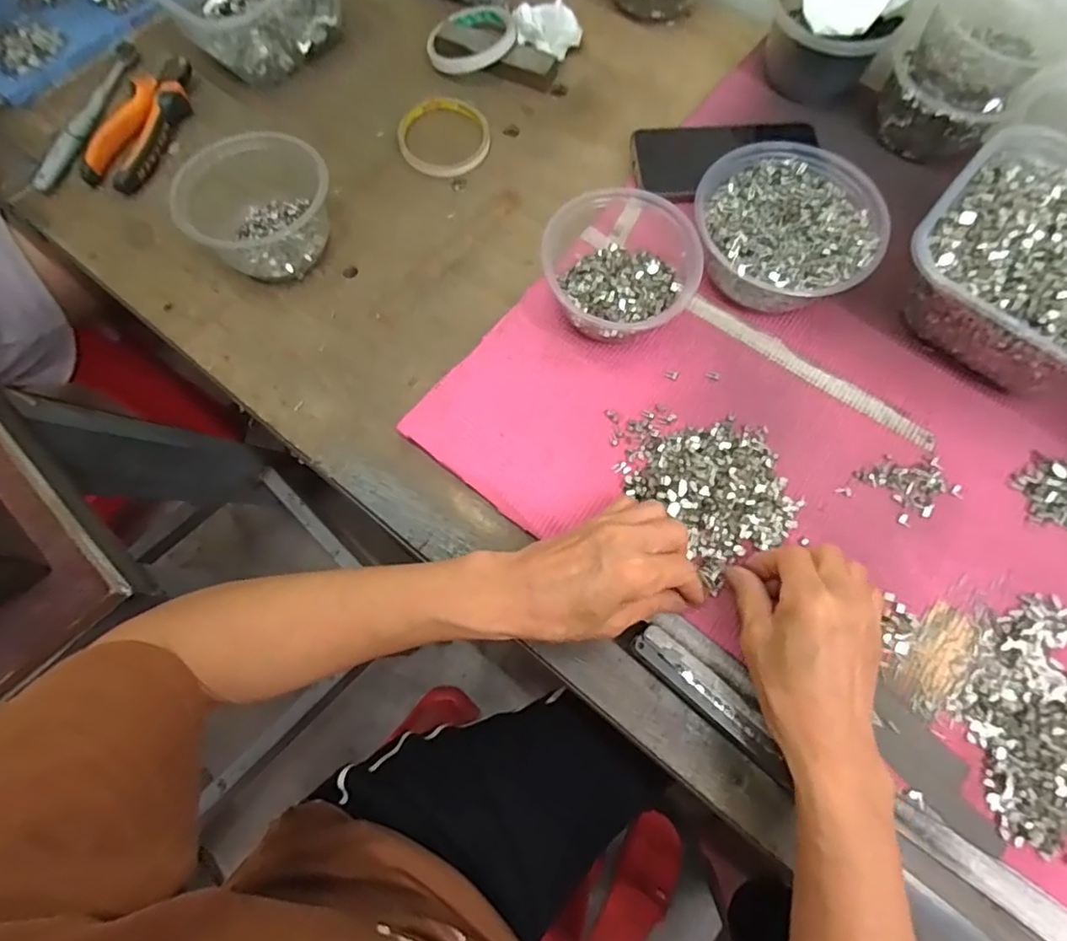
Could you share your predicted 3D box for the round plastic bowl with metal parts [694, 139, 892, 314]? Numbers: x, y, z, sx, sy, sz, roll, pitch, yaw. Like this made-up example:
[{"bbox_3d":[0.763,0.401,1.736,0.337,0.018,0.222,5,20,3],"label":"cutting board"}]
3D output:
[{"bbox_3d":[0.193,-0.185,0.454,0.133,0.061,0.135,0,71,1],"label":"round plastic bowl with metal parts"}]

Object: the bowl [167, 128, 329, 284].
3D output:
[{"bbox_3d":[-0.224,-0.215,0.472,0.115,0.064,0.117,-42,76,-12],"label":"bowl"}]

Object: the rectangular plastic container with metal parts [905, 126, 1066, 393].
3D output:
[{"bbox_3d":[0.368,-0.144,0.423,0.173,0.081,0.178,40,77,13],"label":"rectangular plastic container with metal parts"}]

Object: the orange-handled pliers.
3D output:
[{"bbox_3d":[-0.355,-0.321,0.527,0.061,0.024,0.148,22,73,8],"label":"orange-handled pliers"}]

